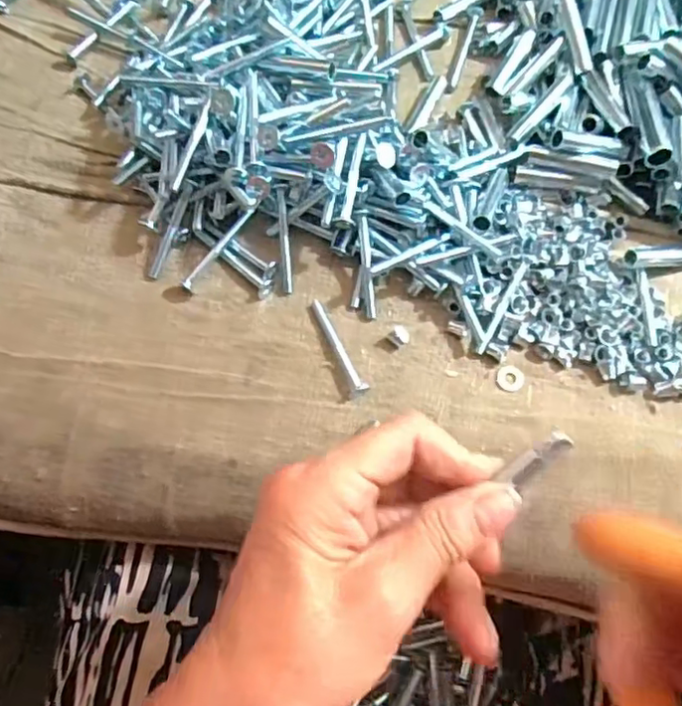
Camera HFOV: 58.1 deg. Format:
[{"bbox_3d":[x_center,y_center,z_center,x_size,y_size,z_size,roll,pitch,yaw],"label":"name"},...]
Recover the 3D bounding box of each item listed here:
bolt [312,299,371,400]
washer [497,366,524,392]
[{"bbox_3d":[-0.001,-0.003,0.312,0.009,0.007,0.054,-22,72,-9],"label":"bolt"},{"bbox_3d":[0.085,0.012,0.308,0.013,0.004,0.013,0,70,-1],"label":"washer"}]

